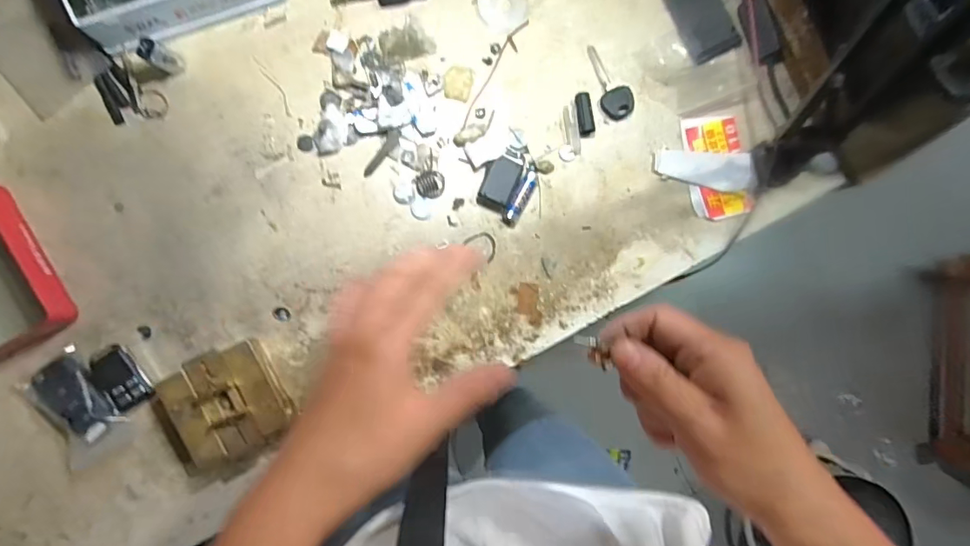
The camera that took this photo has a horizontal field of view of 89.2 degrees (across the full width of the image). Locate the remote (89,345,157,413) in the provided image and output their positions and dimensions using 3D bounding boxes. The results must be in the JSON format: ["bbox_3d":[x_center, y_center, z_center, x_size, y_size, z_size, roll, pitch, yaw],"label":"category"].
[{"bbox_3d":[-0.303,0.086,0.410,0.030,0.013,0.054,-33,97,-27],"label":"remote"}]

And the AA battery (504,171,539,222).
[{"bbox_3d":[0.034,-0.072,0.460,0.014,0.015,0.050,30,85,-7],"label":"AA battery"}]

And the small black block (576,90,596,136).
[{"bbox_3d":[0.096,-0.153,0.470,0.017,0.009,0.040,-8,90,-9],"label":"small black block"}]

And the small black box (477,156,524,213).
[{"bbox_3d":[0.014,-0.084,0.457,0.029,0.014,0.047,21,86,-8],"label":"small black box"}]

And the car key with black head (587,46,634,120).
[{"bbox_3d":[0.116,-0.183,0.474,0.028,0.012,0.074,-35,94,-8],"label":"car key with black head"}]

